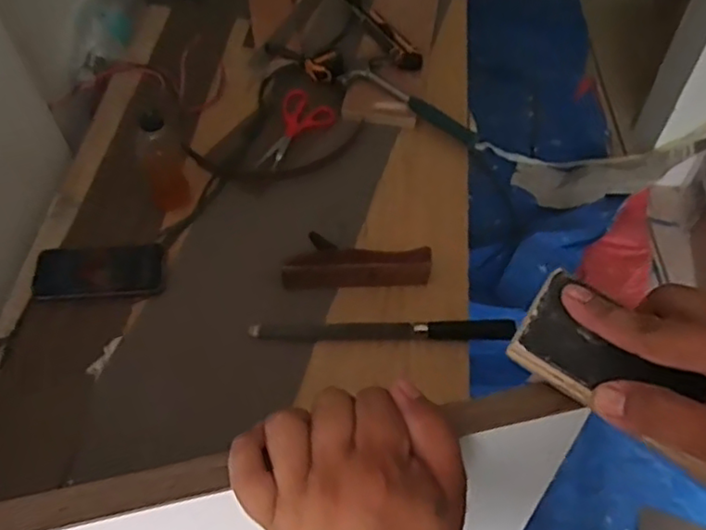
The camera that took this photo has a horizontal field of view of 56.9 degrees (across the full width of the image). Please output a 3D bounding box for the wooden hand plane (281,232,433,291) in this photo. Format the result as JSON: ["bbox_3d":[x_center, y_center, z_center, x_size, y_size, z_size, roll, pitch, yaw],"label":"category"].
[{"bbox_3d":[0.003,-0.007,0.864,0.196,0.048,0.075,-4,56,-1],"label":"wooden hand plane"}]

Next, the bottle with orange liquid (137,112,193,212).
[{"bbox_3d":[-0.263,-0.143,0.889,0.057,0.154,0.065,-20,58,-12],"label":"bottle with orange liquid"}]

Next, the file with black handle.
[{"bbox_3d":[0.040,0.083,0.824,0.331,0.029,0.025,-3,56,0],"label":"file with black handle"}]

